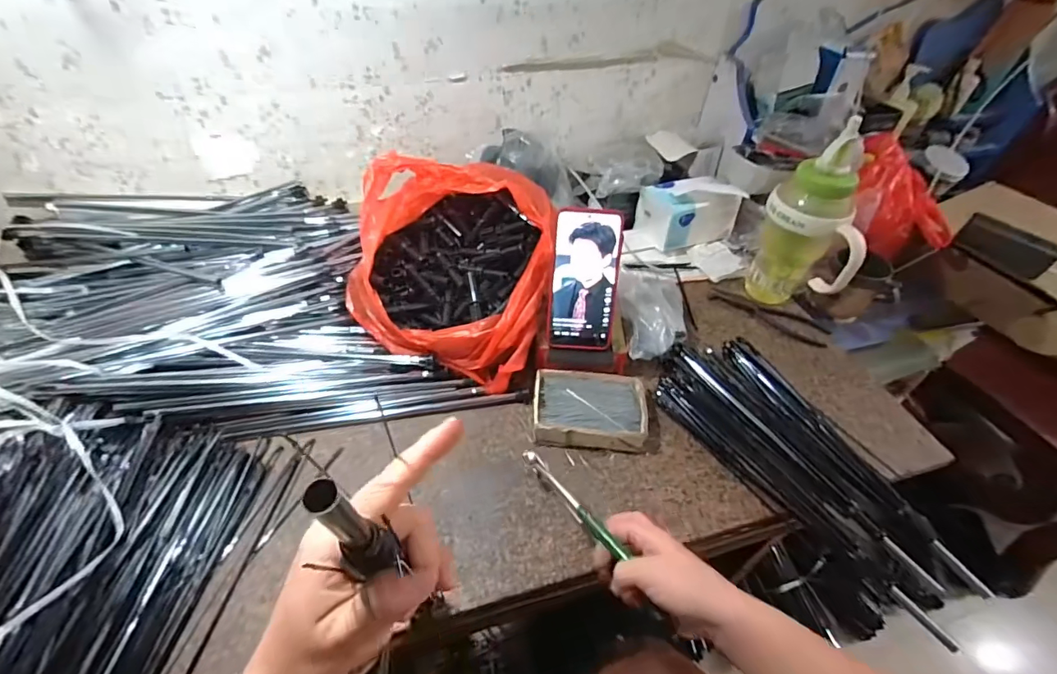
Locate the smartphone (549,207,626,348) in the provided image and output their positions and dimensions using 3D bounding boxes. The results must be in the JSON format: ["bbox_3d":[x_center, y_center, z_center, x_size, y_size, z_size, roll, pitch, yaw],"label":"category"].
[{"bbox_3d":[0.066,-0.064,0.558,0.077,0.165,0.012,4,17,2],"label":"smartphone"}]

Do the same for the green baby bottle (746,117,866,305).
[{"bbox_3d":[0.389,-0.140,0.658,0.129,0.249,0.087,21,48,19],"label":"green baby bottle"}]

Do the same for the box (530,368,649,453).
[{"bbox_3d":[0.073,0.088,0.564,0.130,0.040,0.094,4,45,2],"label":"box"}]

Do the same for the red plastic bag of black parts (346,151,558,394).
[{"bbox_3d":[-0.095,-0.089,0.620,0.243,0.196,0.241,7,45,5],"label":"red plastic bag of black parts"}]

